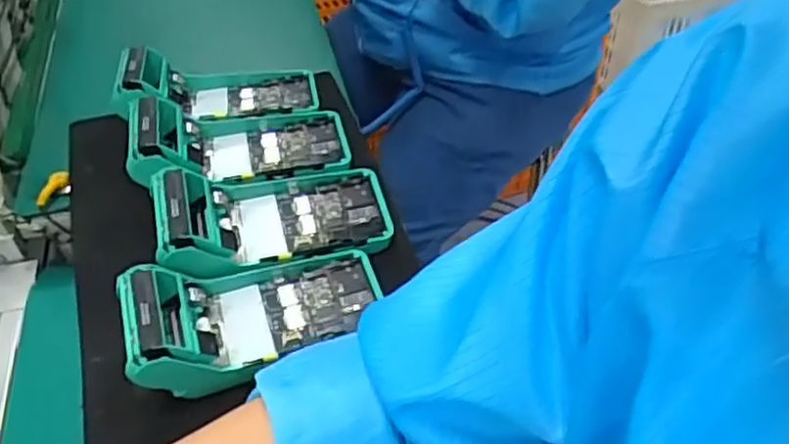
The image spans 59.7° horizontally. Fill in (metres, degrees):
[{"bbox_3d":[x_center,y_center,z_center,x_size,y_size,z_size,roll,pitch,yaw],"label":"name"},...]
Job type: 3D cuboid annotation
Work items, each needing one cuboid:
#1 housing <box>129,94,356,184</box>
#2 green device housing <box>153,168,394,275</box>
[{"bbox_3d":[-0.130,-0.063,0.583,0.176,0.052,0.083,-1,41,-23],"label":"housing"},{"bbox_3d":[-0.093,-0.003,0.532,0.178,0.058,0.086,-6,42,-25],"label":"green device housing"}]

